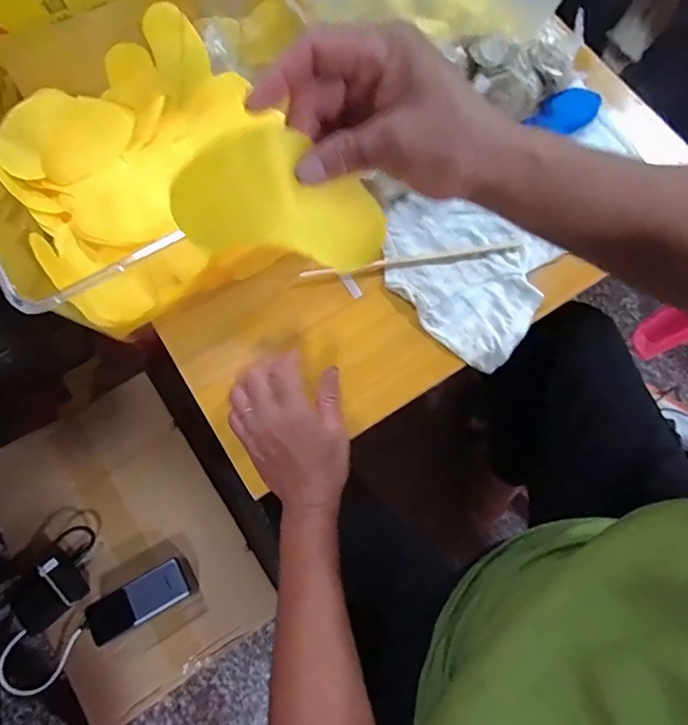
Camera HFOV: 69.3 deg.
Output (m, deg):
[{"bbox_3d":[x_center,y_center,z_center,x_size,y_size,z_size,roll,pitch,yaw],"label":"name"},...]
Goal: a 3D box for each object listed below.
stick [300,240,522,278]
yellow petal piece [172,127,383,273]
[{"bbox_3d":[0.068,-0.103,0.500,0.221,0.007,0.009,-8,73,-5],"label":"stick"},{"bbox_3d":[-0.035,-0.088,0.267,0.115,0.016,0.065,5,117,-3],"label":"yellow petal piece"}]

